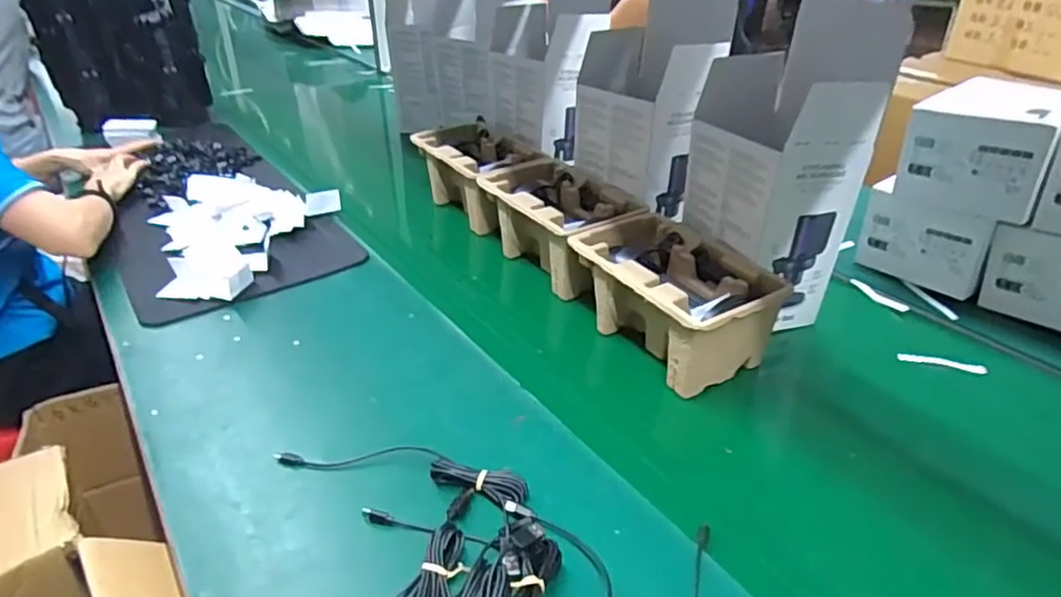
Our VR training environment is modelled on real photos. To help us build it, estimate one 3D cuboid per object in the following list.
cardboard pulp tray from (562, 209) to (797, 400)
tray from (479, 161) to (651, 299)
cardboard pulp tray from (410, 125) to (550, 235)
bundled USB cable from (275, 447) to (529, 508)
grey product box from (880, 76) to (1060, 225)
[{"bbox_3d":[0.168,-0.003,0.747,0.156,0.101,0.226,-19,38,-24],"label":"cardboard pulp tray"},{"bbox_3d":[0.048,-0.105,0.907,0.152,0.099,0.244,-21,39,-27],"label":"tray"},{"bbox_3d":[-0.079,-0.198,1.043,0.146,0.106,0.239,-23,40,-29],"label":"cardboard pulp tray"},{"bbox_3d":[-0.116,0.150,0.589,0.234,0.020,0.055,8,35,12],"label":"bundled USB cable"},{"bbox_3d":[0.590,-0.200,0.824,0.156,0.139,0.194,26,41,35],"label":"grey product box"}]

